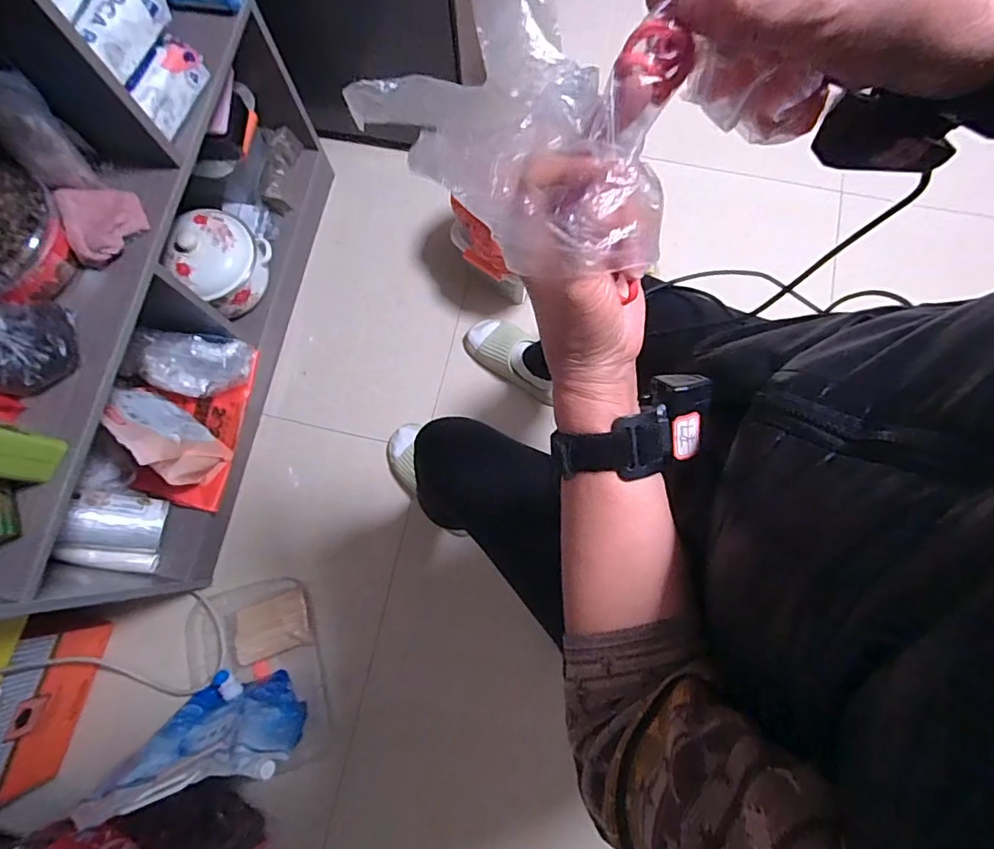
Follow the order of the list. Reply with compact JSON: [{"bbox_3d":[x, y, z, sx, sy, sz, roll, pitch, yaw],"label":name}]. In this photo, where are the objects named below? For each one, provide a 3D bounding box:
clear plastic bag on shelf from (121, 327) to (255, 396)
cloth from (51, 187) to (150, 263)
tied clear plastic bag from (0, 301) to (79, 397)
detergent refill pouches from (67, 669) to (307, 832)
[{"bbox_3d":[-0.559,-0.113,0.945,0.209,0.097,0.102,3,77,2],"label":"clear plastic bag on shelf"},{"bbox_3d":[-0.528,-0.273,0.699,0.093,0.037,0.100,-27,78,-5],"label":"cloth"},{"bbox_3d":[-0.596,-0.105,0.631,0.104,0.107,0.107,-28,78,-5],"label":"tied clear plastic bag"},{"bbox_3d":[-0.449,0.480,0.836,0.285,0.289,0.109,-12,77,-2],"label":"detergent refill pouches"}]

